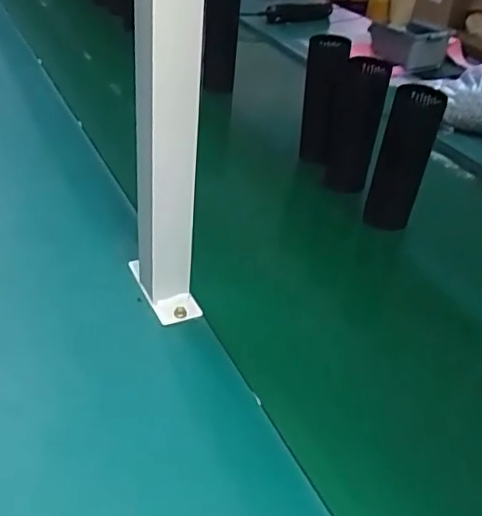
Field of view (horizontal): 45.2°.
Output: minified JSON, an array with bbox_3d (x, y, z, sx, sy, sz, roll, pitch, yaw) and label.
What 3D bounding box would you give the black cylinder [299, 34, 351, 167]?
[{"bbox_3d":[0.103,-0.202,0.752,0.046,0.162,0.044,7,36,0],"label":"black cylinder"}]

